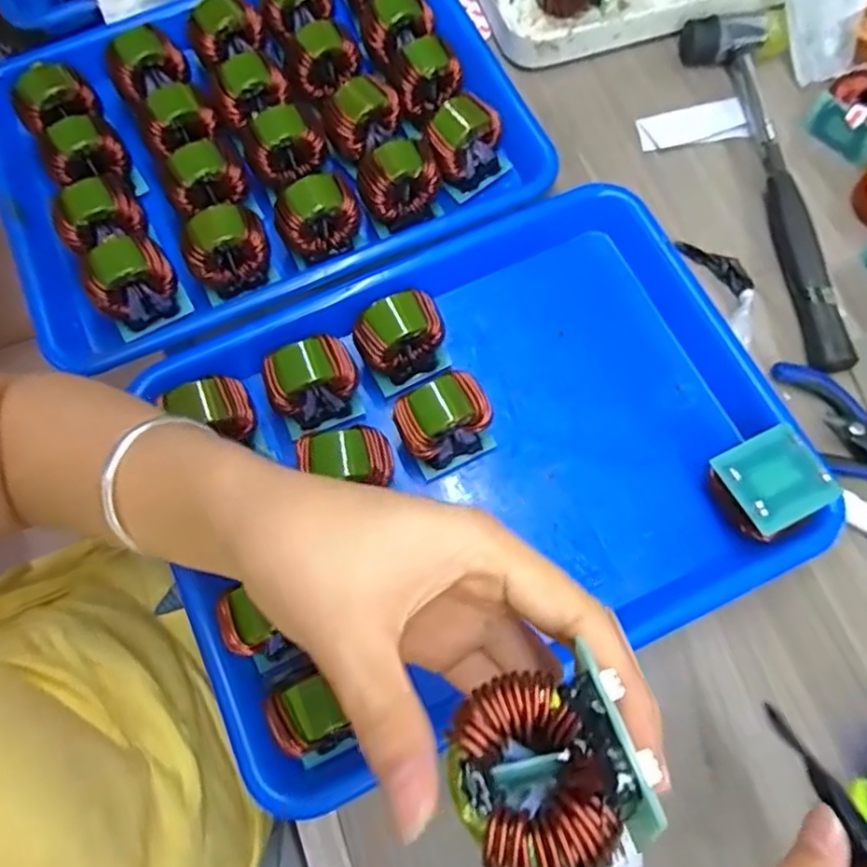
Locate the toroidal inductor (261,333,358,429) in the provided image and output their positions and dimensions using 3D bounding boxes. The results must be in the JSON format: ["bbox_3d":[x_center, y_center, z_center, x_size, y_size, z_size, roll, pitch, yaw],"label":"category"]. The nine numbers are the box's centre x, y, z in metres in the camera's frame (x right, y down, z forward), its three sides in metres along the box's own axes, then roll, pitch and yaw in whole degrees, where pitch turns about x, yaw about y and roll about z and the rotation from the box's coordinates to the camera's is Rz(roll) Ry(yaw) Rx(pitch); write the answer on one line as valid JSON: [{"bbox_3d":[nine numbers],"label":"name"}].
[{"bbox_3d":[-0.066,-0.029,0.361,0.047,0.032,0.035,-22,72,-6],"label":"toroidal inductor"}]

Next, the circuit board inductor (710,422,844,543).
[{"bbox_3d":[0.172,0.030,0.346,0.047,0.048,0.048,-26,73,-7],"label":"circuit board inductor"}]

